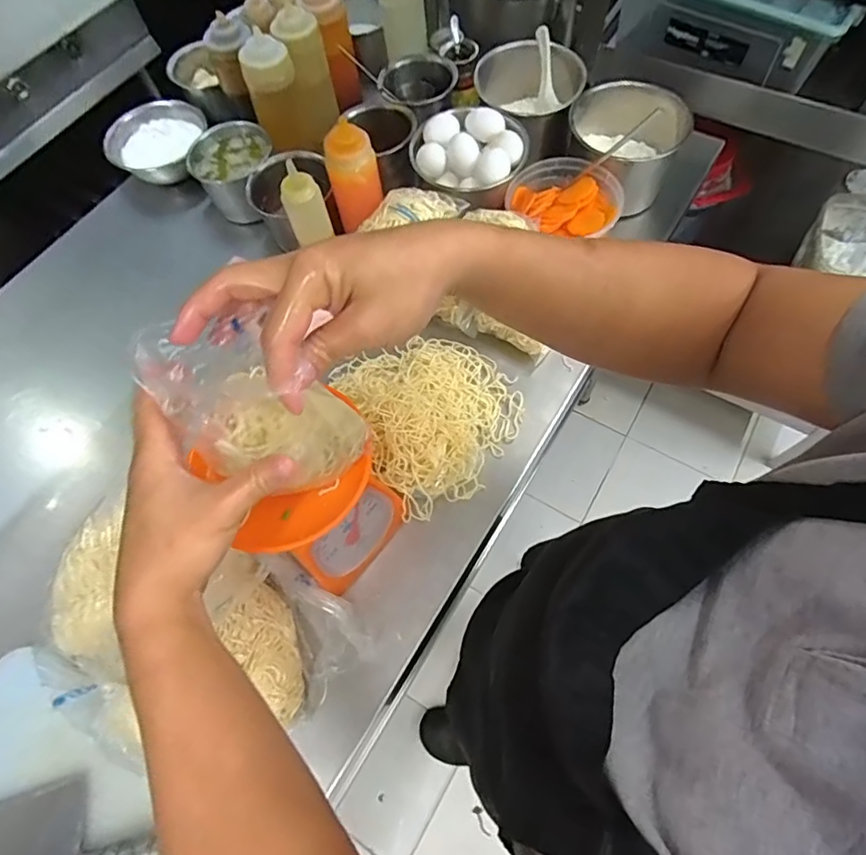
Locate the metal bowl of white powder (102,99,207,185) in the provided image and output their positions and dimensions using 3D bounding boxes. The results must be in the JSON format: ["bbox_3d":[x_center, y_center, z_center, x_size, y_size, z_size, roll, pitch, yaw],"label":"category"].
[{"bbox_3d":[-0.430,-0.454,0.816,0.114,0.058,0.132,11,67,8],"label":"metal bowl of white powder"}]

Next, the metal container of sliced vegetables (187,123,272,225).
[{"bbox_3d":[-0.290,-0.378,0.784,0.115,0.091,0.111,-19,66,-5],"label":"metal container of sliced vegetables"}]

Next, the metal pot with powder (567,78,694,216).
[{"bbox_3d":[0.261,-0.389,0.726,0.148,0.092,0.160,-1,66,3],"label":"metal pot with powder"}]

